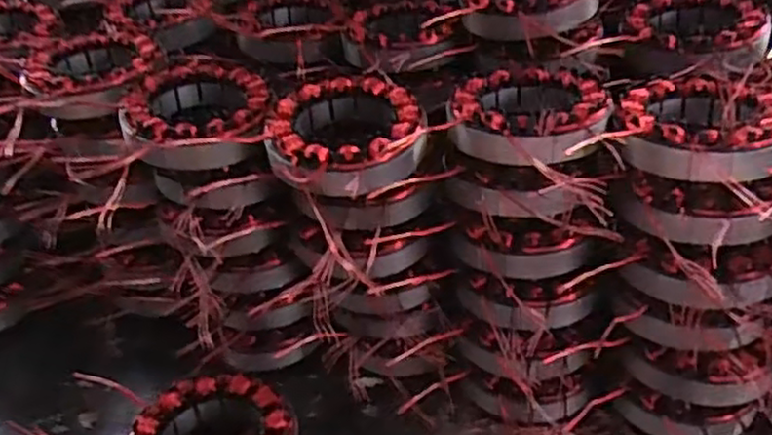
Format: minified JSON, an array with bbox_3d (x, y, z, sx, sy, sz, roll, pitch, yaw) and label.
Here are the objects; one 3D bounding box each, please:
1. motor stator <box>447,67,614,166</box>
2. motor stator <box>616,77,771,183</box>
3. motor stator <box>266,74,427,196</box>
[{"bbox_3d":[0.078,-0.054,0.395,0.083,0.029,0.088,6,38,15],"label":"motor stator"},{"bbox_3d":[0.166,-0.049,0.372,0.085,0.026,0.087,-4,36,3],"label":"motor stator"},{"bbox_3d":[-0.023,-0.045,0.400,0.083,0.029,0.087,-4,36,3],"label":"motor stator"}]

